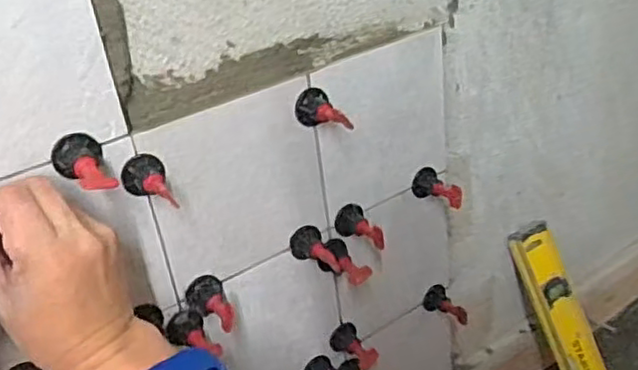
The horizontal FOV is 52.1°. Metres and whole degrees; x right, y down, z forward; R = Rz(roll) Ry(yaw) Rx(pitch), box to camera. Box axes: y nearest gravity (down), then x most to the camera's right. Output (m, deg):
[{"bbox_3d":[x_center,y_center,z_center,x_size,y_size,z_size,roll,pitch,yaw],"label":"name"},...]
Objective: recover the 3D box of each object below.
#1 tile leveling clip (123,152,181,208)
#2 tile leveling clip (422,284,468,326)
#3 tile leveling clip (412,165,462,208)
[{"bbox_3d":[-0.118,0.001,0.448,0.030,0.025,0.054,-15,30,-15],"label":"tile leveling clip"},{"bbox_3d":[0.144,0.128,0.713,0.046,0.026,0.040,19,38,38],"label":"tile leveling clip"},{"bbox_3d":[0.112,0.006,0.631,0.031,0.026,0.051,-14,30,-12],"label":"tile leveling clip"}]

